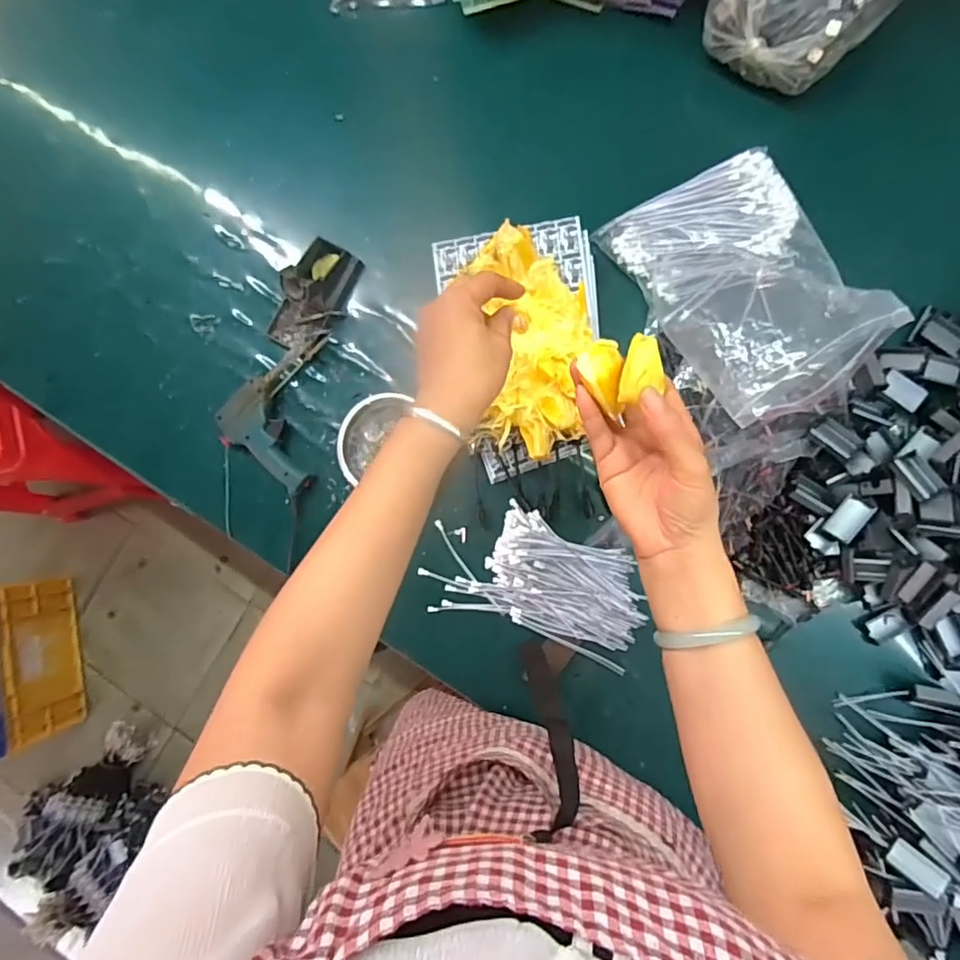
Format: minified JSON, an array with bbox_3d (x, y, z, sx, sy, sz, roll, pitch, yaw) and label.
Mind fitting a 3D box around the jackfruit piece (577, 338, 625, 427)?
[{"bbox_3d":[0.086,-0.069,0.374,0.028,0.022,0.048,-28,85,5],"label":"jackfruit piece"}]

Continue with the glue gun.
[{"bbox_3d":[-0.278,-0.093,0.740,0.131,0.042,0.216,6,88,7],"label":"glue gun"}]

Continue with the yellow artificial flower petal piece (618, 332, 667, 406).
[{"bbox_3d":[0.102,-0.069,0.347,0.025,0.020,0.038,2,88,7],"label":"yellow artificial flower petal piece"}]

